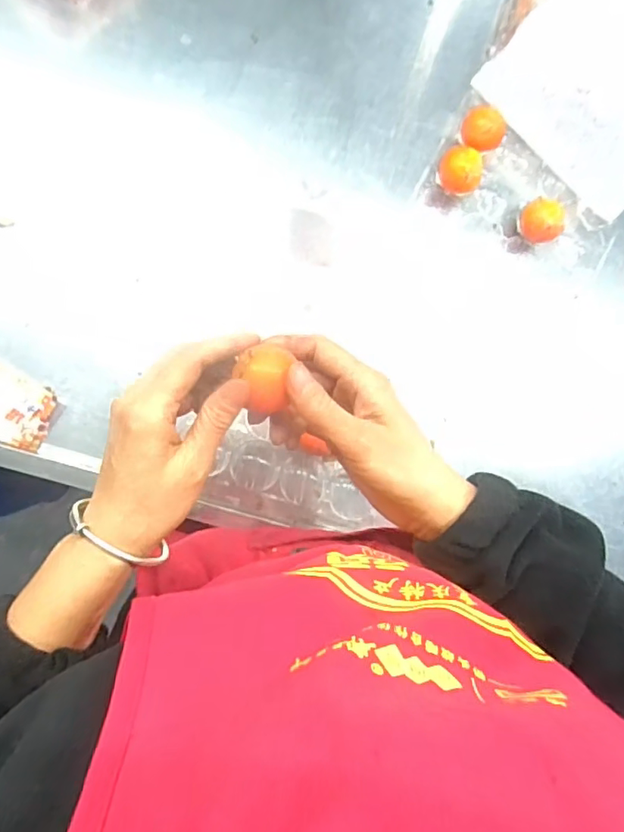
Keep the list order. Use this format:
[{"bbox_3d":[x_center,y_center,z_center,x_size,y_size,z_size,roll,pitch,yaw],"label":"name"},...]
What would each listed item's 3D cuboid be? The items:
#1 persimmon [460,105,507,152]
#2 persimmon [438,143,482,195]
[{"bbox_3d":[0.166,-0.280,0.546,0.040,0.039,0.043,6,88,-7],"label":"persimmon"},{"bbox_3d":[0.143,-0.237,0.542,0.043,0.044,0.043,0,89,-7],"label":"persimmon"}]

